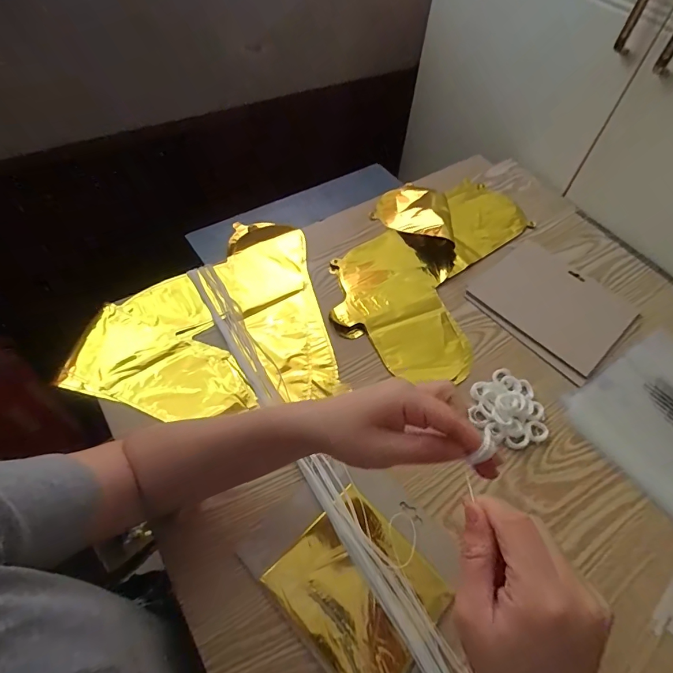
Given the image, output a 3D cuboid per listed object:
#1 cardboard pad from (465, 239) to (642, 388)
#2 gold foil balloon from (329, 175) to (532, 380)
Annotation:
[{"bbox_3d":[0.310,-0.045,0.595,0.171,0.013,0.192,-36,65,-24],"label":"cardboard pad"},{"bbox_3d":[0.140,-0.124,0.625,0.224,0.024,0.394,26,59,14],"label":"gold foil balloon"}]

